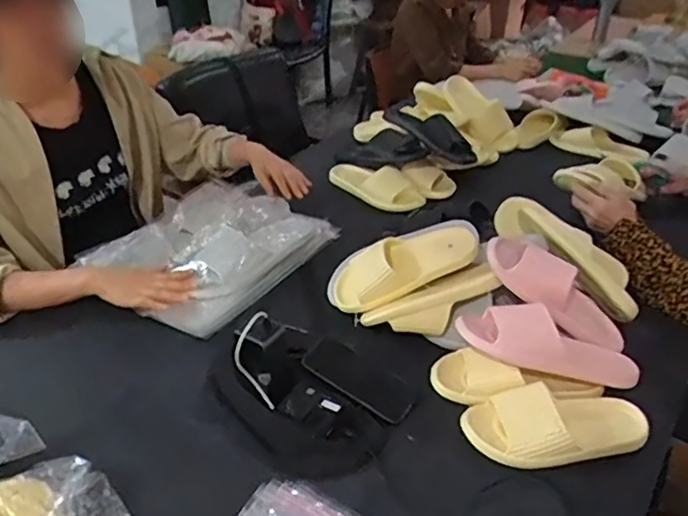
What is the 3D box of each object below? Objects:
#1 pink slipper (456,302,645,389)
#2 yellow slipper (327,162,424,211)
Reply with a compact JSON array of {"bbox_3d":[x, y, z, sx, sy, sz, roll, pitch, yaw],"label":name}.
[{"bbox_3d":[0.295,0.122,0.855,0.263,0.058,0.091,18,34,-7],"label":"pink slipper"},{"bbox_3d":[0.067,-0.179,1.344,0.238,0.072,0.086,24,40,29],"label":"yellow slipper"}]

